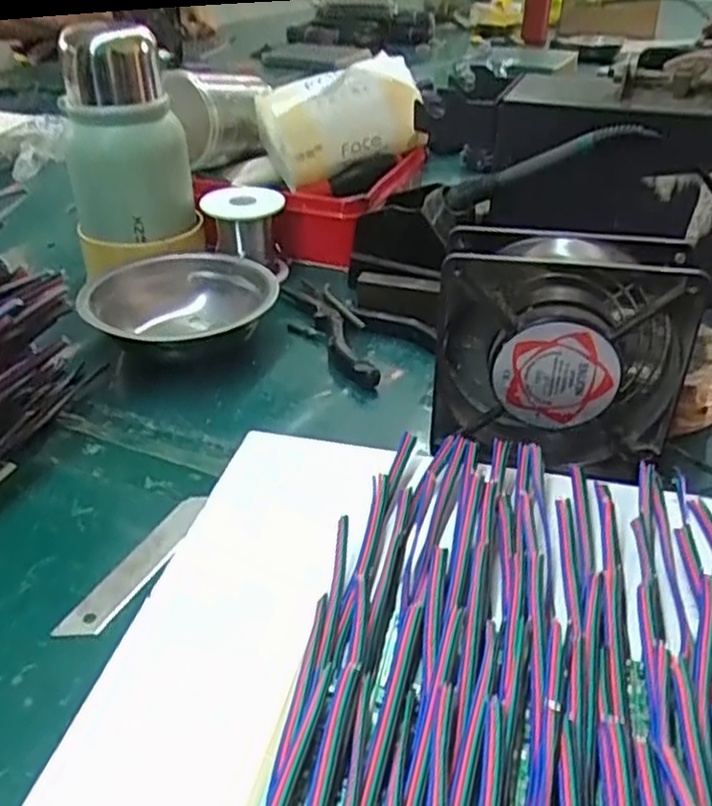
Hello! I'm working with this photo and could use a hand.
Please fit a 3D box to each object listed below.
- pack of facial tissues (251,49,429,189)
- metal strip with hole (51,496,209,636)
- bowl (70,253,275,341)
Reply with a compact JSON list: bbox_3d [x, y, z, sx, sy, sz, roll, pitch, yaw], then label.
[{"bbox_3d":[-0.015,-0.247,0.649,0.148,0.083,0.073,-7,26,23],"label":"pack of facial tissues"},{"bbox_3d":[-0.098,0.073,0.342,0.018,0.004,0.091,16,40,22],"label":"metal strip with hole"},{"bbox_3d":[-0.119,-0.064,0.510,0.123,0.041,0.123,1,34,-1],"label":"bowl"}]

